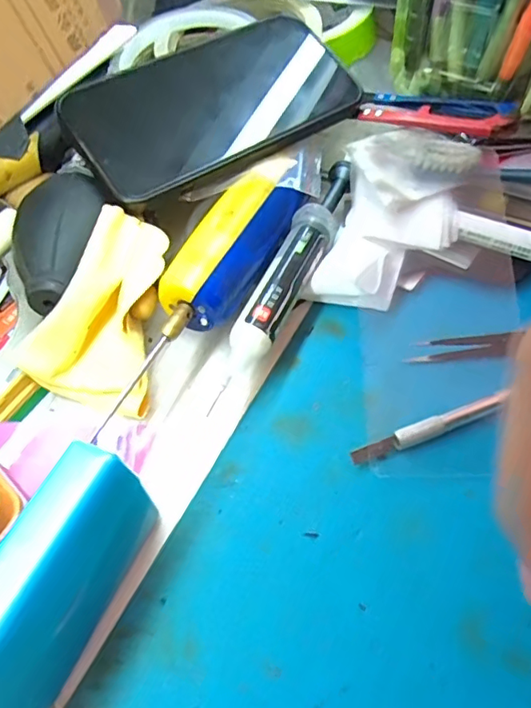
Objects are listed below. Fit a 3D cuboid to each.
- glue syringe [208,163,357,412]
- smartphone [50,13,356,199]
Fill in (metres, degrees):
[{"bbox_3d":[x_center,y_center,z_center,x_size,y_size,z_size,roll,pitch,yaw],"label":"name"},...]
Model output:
[{"bbox_3d":[0.012,-0.042,0.248,0.020,0.017,0.144,20,60,16],"label":"glue syringe"},{"bbox_3d":[-0.024,-0.128,0.268,0.144,0.005,0.072,-29,77,-18],"label":"smartphone"}]

